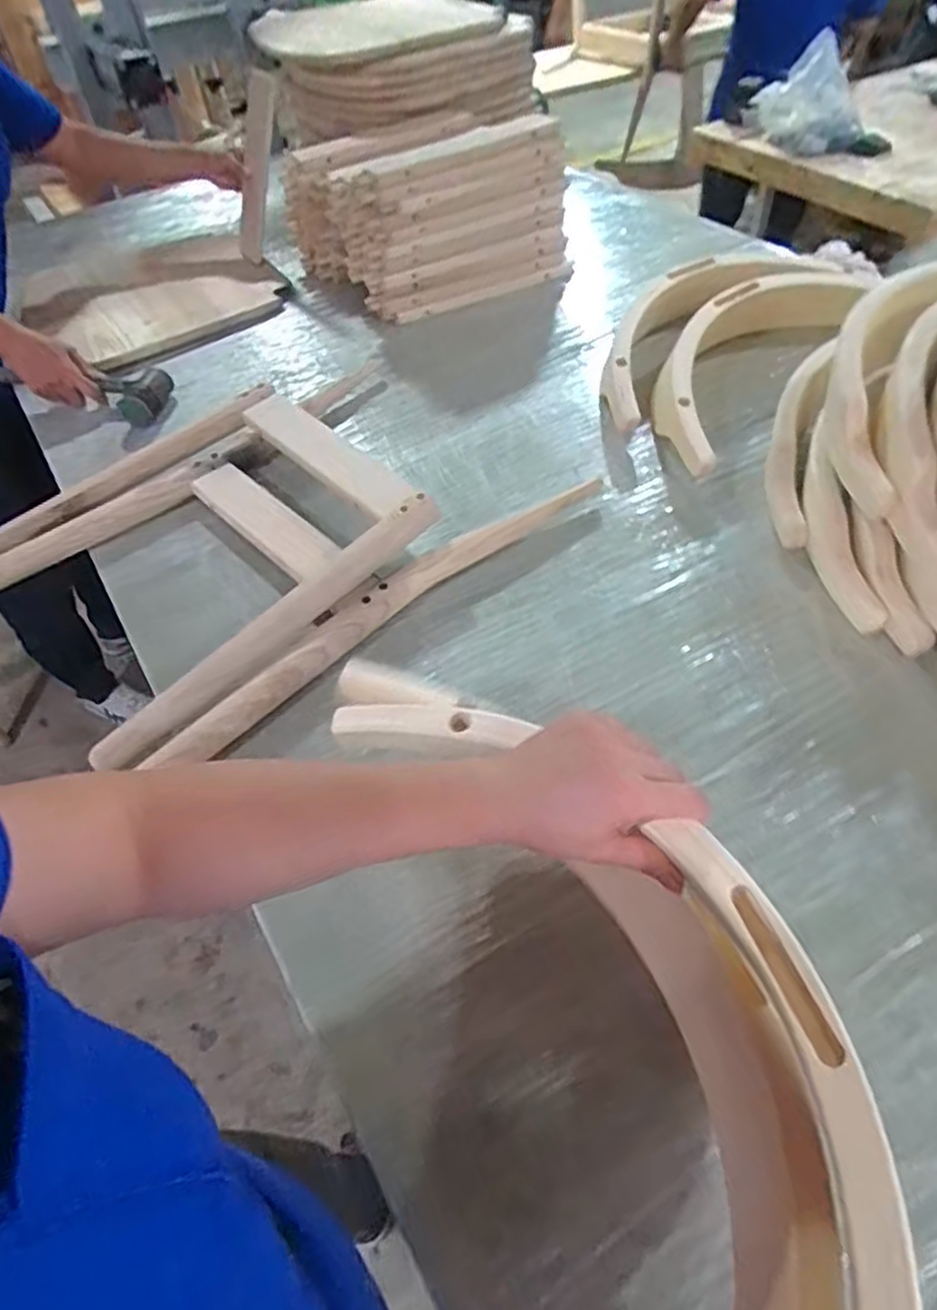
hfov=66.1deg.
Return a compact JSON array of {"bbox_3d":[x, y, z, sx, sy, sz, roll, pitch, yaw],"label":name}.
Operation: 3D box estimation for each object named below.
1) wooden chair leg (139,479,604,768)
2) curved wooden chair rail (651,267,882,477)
[{"bbox_3d":[-0.064,-0.066,0.772,0.565,0.046,0.049,-38,57,-24],"label":"wooden chair leg"},{"bbox_3d":[0.371,-0.421,0.998,0.169,0.096,0.477,32,60,27],"label":"curved wooden chair rail"}]

